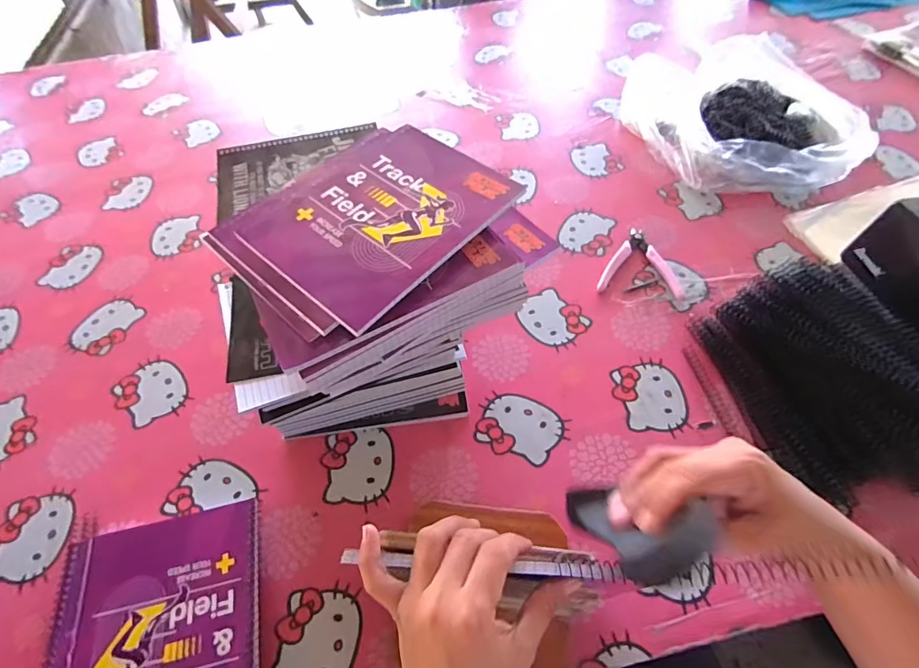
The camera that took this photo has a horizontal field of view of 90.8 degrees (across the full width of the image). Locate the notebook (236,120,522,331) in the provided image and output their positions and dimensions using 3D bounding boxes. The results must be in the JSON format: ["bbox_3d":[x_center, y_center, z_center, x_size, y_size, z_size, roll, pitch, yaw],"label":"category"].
[{"bbox_3d":[-0.063,-0.104,0.383,0.152,0.007,0.195,37,66,22],"label":"notebook"}]

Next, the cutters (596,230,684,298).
[{"bbox_3d":[0.236,-0.093,0.587,0.098,0.009,0.107,11,59,9],"label":"cutters"}]

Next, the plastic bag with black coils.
[{"bbox_3d":[0.427,-0.363,0.719,0.301,0.062,0.382,-18,59,-8],"label":"plastic bag with black coils"}]

